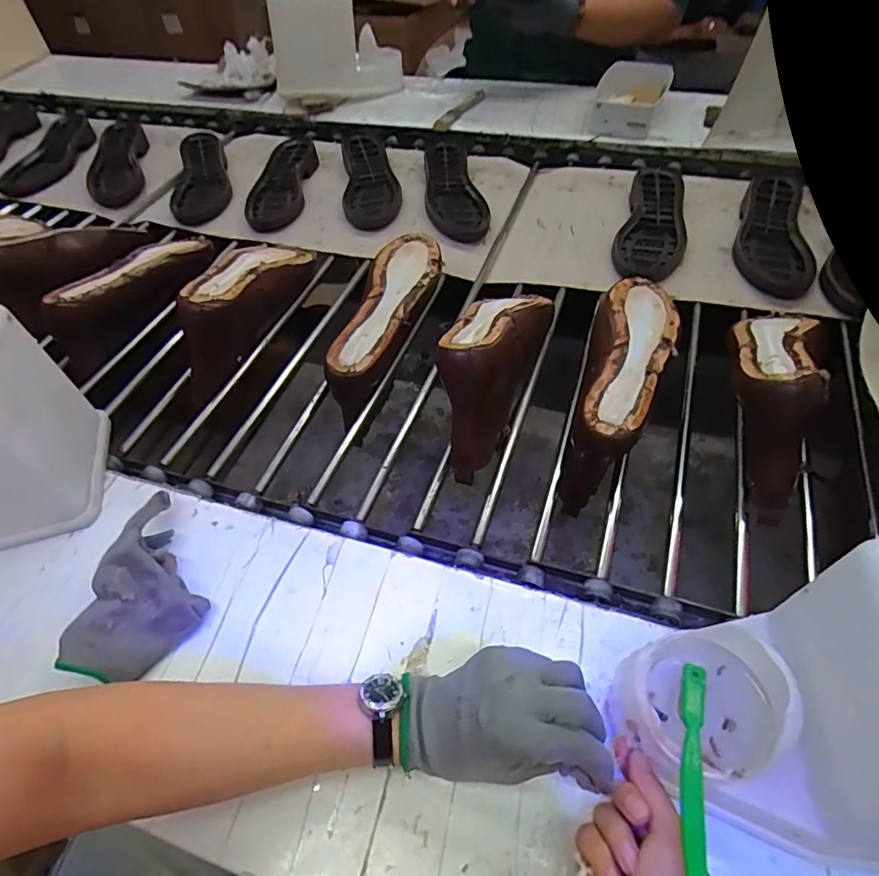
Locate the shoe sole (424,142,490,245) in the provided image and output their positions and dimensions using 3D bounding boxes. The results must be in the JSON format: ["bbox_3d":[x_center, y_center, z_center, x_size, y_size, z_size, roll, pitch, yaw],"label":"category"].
[{"bbox_3d":[0.020,-0.422,0.893,0.090,0.021,0.289,-8,52,-2],"label":"shoe sole"}]

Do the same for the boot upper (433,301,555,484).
[{"bbox_3d":[0.052,-0.089,0.572,0.081,0.113,0.251,16,55,16],"label":"boot upper"}]

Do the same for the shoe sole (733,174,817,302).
[{"bbox_3d":[0.480,-0.299,0.763,0.092,0.029,0.261,12,54,13],"label":"shoe sole"}]

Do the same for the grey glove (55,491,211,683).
[{"bbox_3d":[-0.249,0.114,0.428,0.092,0.042,0.136,-24,54,-14],"label":"grey glove"}]

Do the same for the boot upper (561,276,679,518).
[{"bbox_3d":[0.200,-0.051,0.602,0.083,0.143,0.260,17,55,16],"label":"boot upper"}]

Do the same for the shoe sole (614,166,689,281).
[{"bbox_3d":[0.323,-0.326,0.792,0.093,0.029,0.258,15,55,15],"label":"shoe sole"}]

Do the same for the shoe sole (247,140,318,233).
[{"bbox_3d":[-0.272,-0.425,0.903,0.092,0.035,0.258,-1,52,3],"label":"shoe sole"}]

